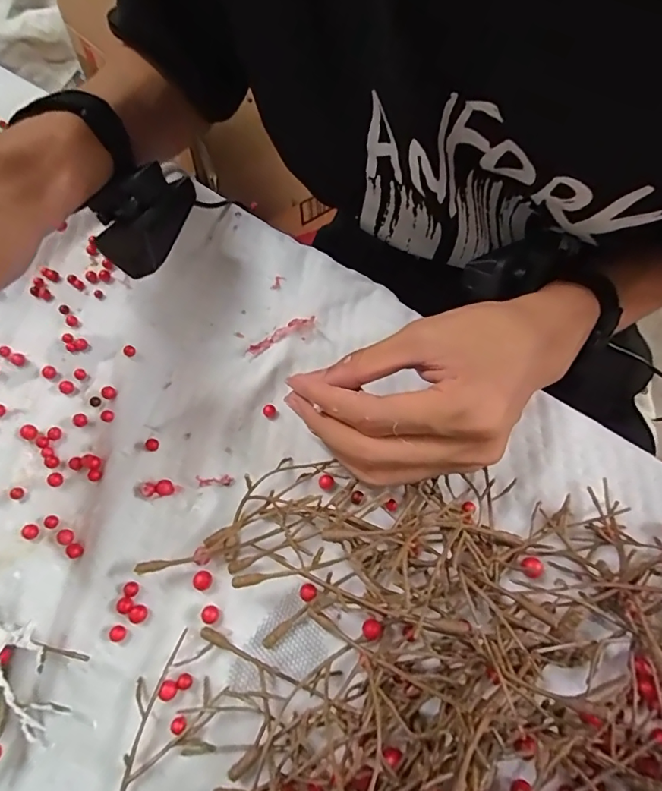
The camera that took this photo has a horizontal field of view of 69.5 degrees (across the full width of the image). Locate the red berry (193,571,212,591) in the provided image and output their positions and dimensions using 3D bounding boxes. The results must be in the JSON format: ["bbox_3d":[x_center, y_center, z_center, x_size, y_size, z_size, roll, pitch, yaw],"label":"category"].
[{"bbox_3d":[-0.059,0.086,0.222,0.008,0.007,0.008,-1,57,1],"label":"red berry"}]

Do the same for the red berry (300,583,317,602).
[{"bbox_3d":[-0.010,0.091,0.218,0.007,0.006,0.008,-13,58,-7],"label":"red berry"}]

